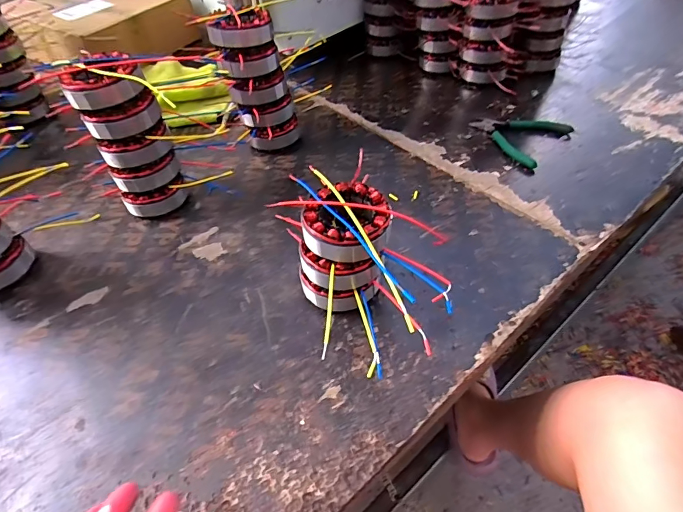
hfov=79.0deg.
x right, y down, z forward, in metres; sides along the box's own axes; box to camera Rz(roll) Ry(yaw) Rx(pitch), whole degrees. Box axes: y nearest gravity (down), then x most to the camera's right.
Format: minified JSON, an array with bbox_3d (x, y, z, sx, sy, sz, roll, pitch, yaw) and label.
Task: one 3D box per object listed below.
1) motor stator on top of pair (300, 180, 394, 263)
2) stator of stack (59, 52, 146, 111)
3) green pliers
[{"bbox_3d":[0.009,-0.034,0.410,0.087,0.036,0.084,-2,49,3],"label":"motor stator on top of pair"},{"bbox_3d":[-0.275,-0.203,0.481,0.081,0.034,0.097,-23,51,-15],"label":"stator of stack"},{"bbox_3d":[0.297,-0.193,0.653,0.121,0.011,0.142,-18,50,-11],"label":"green pliers"}]

